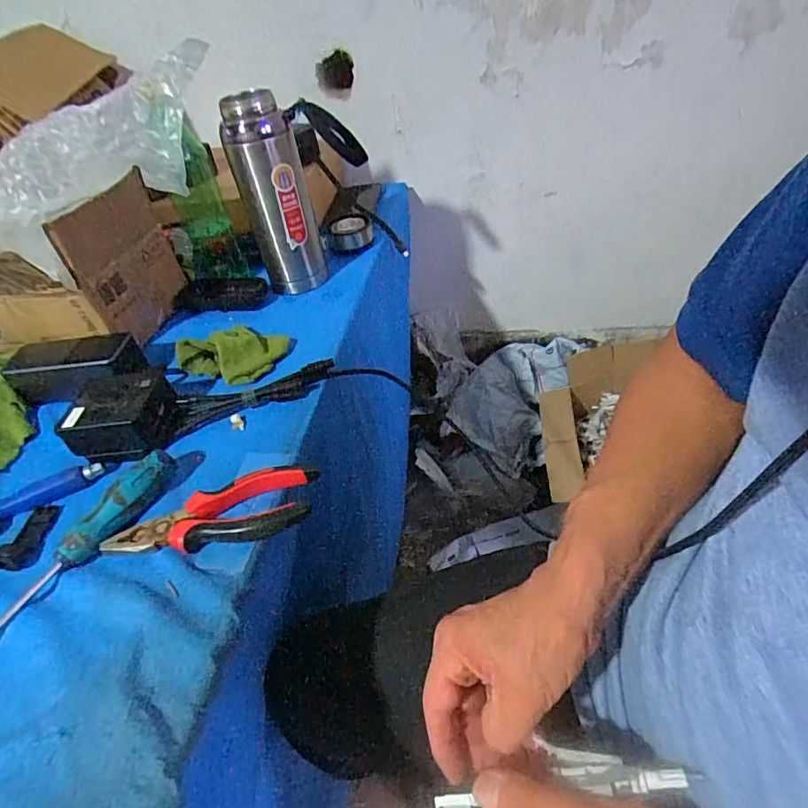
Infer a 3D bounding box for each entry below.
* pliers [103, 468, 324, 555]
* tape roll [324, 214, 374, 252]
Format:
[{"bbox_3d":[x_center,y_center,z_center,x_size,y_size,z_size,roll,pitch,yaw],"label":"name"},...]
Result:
[{"bbox_3d":[-0.148,0.088,0.393,0.161,0.017,0.048,-17,42,-7],"label":"pliers"},{"bbox_3d":[-0.077,-0.239,0.698,0.065,0.023,0.065,-15,42,-5],"label":"tape roll"}]

